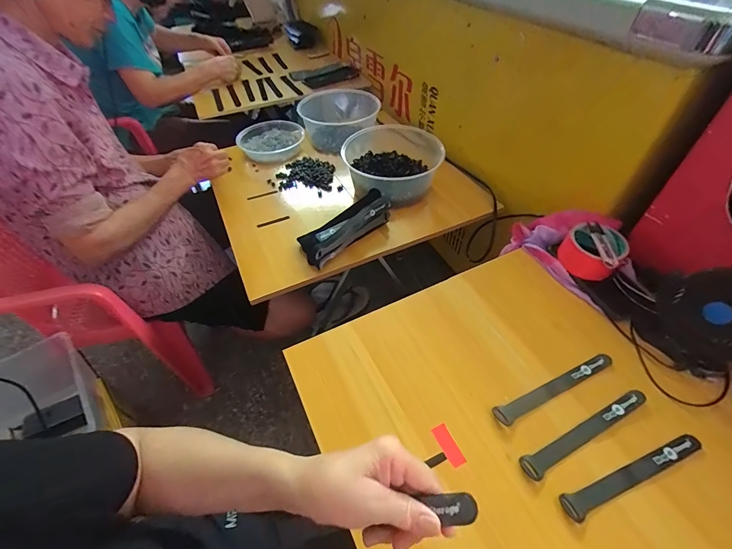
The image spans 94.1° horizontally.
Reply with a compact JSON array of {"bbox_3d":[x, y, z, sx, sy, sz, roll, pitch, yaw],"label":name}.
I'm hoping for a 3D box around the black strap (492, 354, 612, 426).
[{"bbox_3d":[0.252,0.149,0.451,0.190,0.007,0.022,-20,50,-15],"label":"black strap"}]

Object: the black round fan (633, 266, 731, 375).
[{"bbox_3d":[0.451,0.060,0.442,0.072,0.125,0.123,-20,50,-15],"label":"black round fan"}]

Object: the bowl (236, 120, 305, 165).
[{"bbox_3d":[-0.270,-0.380,0.981,0.182,0.054,0.192,-1,48,1],"label":"bowl"}]

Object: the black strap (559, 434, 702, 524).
[{"bbox_3d":[0.303,0.224,0.384,0.190,0.004,0.024,-18,50,-13],"label":"black strap"}]

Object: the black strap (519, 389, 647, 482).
[{"bbox_3d":[0.268,0.191,0.411,0.190,0.005,0.024,-20,50,-15],"label":"black strap"}]

